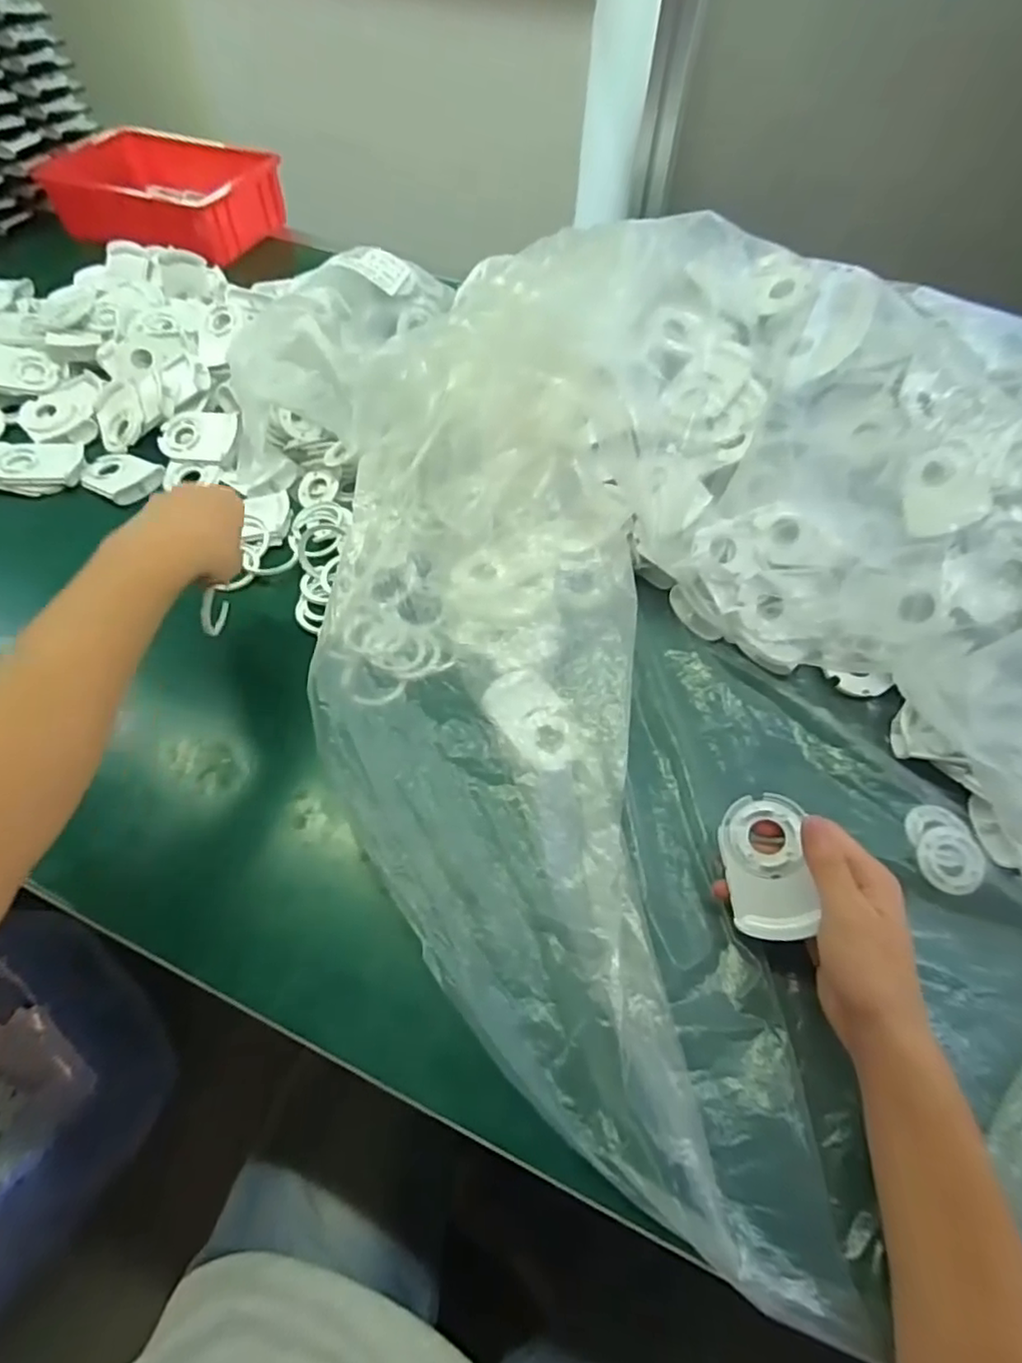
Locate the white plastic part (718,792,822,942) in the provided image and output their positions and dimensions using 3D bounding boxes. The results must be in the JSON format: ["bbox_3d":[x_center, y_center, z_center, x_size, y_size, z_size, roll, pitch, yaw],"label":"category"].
[{"bbox_3d":[0.160,0.115,0.401,0.052,0.022,0.082,-7,73,29],"label":"white plastic part"}]

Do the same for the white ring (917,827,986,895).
[{"bbox_3d":[0.301,0.120,0.436,0.050,0.004,0.041,-27,60,-20],"label":"white ring"}]

